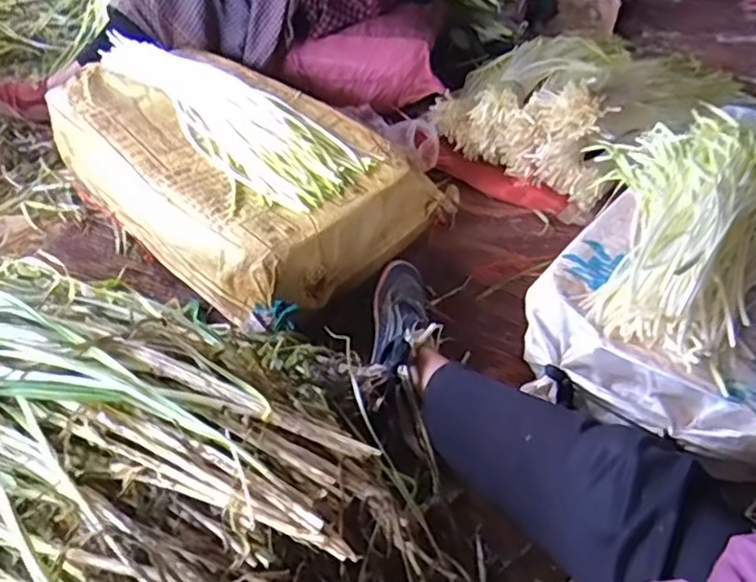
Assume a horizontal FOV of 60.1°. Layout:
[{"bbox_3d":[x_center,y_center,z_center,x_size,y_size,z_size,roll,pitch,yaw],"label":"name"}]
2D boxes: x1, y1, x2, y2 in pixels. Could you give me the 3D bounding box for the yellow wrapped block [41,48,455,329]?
[{"bbox_3d":[-0.256,-0.209,1.124,0.621,0.154,0.373,30,47,27],"label":"yellow wrapped block"}]

